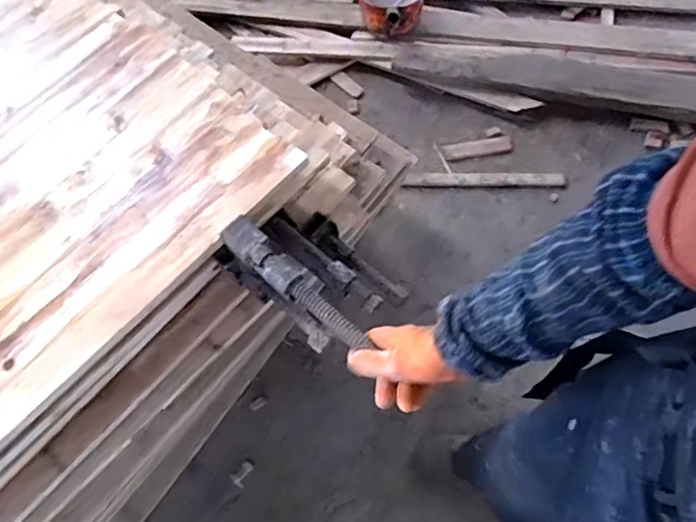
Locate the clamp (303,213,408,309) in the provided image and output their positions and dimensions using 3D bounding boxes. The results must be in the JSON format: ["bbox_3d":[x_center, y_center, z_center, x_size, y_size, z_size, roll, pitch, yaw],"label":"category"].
[{"bbox_3d":[0.015,-0.004,0.870,0.201,0.033,0.041,35,73,23],"label":"clamp"}]

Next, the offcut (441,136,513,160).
[{"bbox_3d":[0.401,-0.353,1.691,0.213,0.017,0.058,-9,67,-1],"label":"offcut"}]

